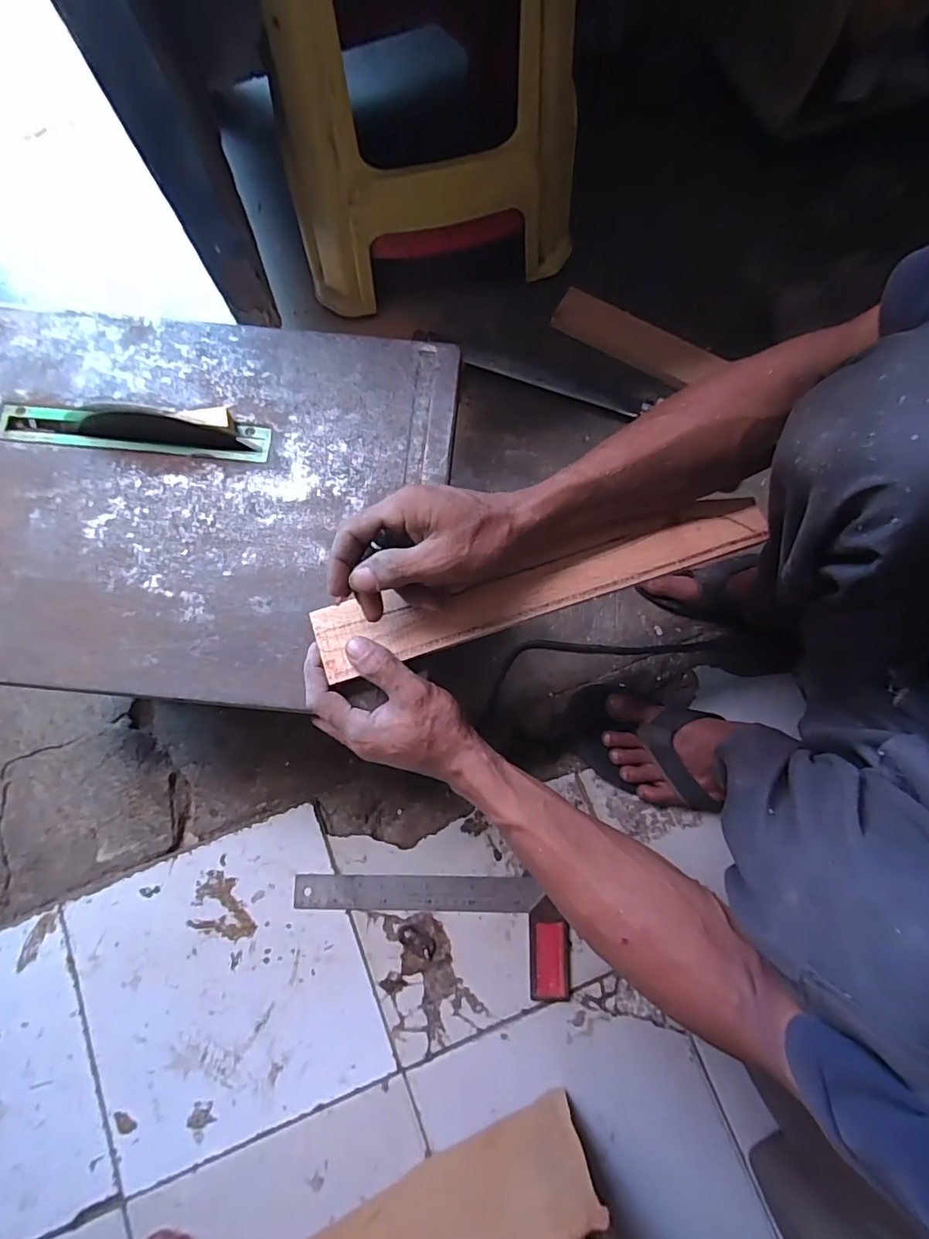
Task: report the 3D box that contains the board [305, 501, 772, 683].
[{"bbox_3d":[0.066,-0.031,0.407,0.360,0.010,0.052,-17,78,-5],"label":"board"}]

